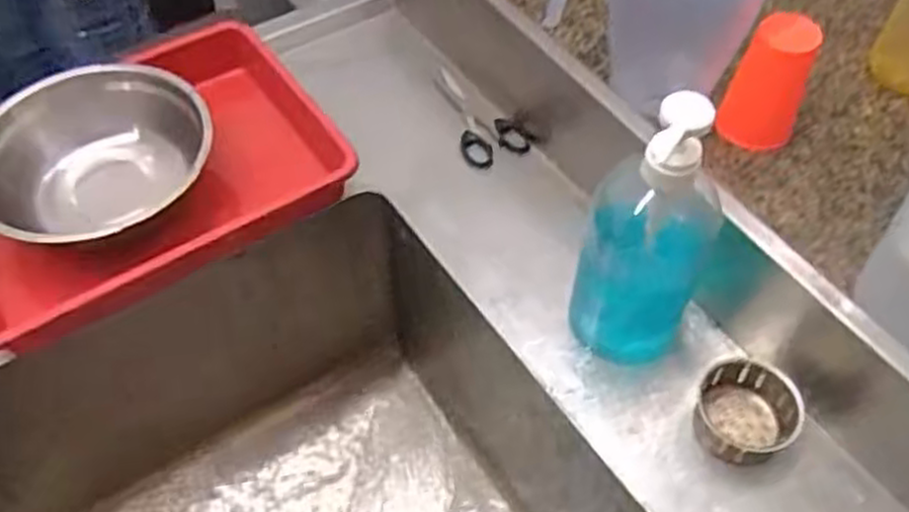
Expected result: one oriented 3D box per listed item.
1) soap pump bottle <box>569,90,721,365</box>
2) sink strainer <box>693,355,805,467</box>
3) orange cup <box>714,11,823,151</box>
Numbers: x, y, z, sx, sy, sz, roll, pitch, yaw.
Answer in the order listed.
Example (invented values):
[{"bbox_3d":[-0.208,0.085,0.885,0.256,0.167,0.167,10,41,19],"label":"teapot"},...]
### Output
[{"bbox_3d":[0.138,-0.014,0.565,0.086,0.245,0.059,12,55,9],"label":"soap pump bottle"},{"bbox_3d":[0.221,0.118,0.603,0.074,0.040,0.072,0,54,0],"label":"sink strainer"},{"bbox_3d":[0.282,-0.151,0.711,0.064,0.118,0.054,22,57,15],"label":"orange cup"}]

